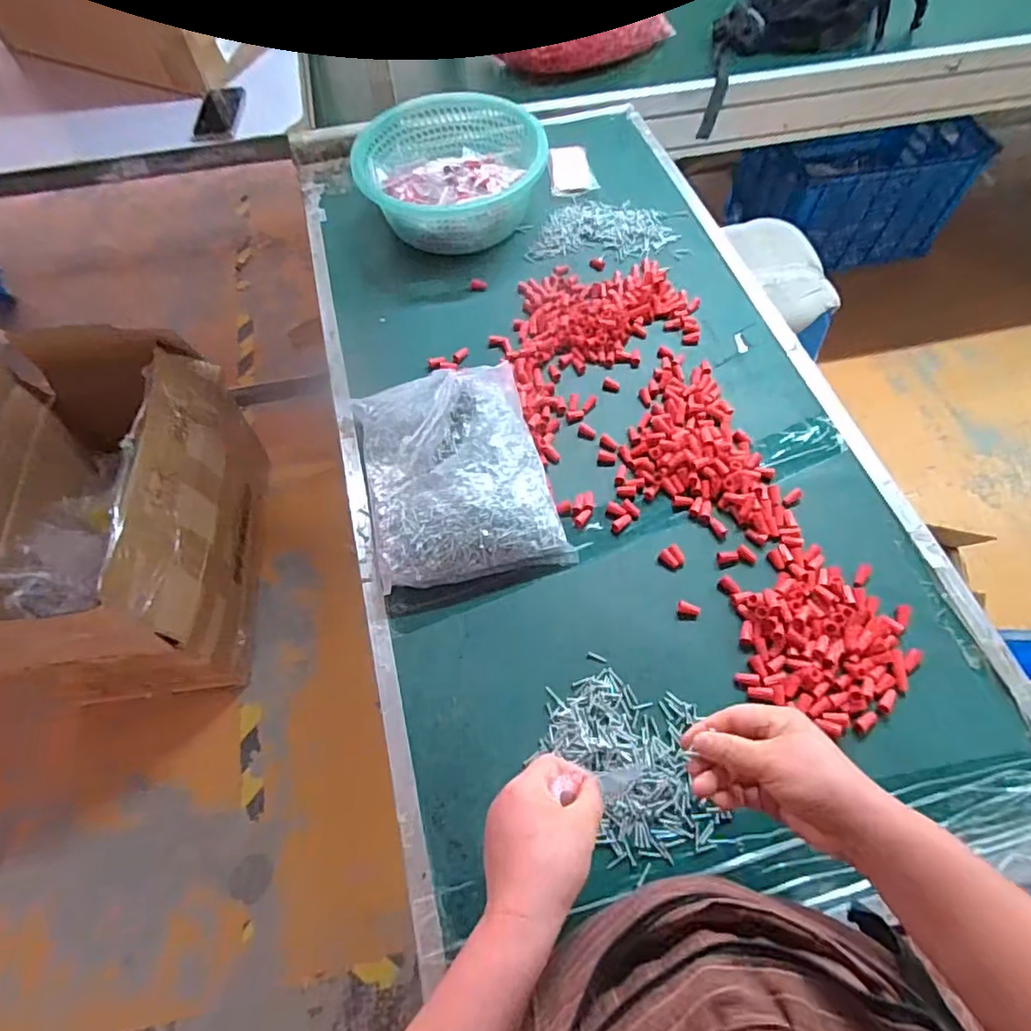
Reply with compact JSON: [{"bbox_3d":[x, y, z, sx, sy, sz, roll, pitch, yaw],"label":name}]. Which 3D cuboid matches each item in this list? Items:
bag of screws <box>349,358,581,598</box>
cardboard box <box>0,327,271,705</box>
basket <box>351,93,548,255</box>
[{"bbox_3d":[-0.070,-0.056,0.663,0.201,0.074,0.257,-13,62,-6],"label":"bag of screws"},{"bbox_3d":[-0.819,-0.017,1.247,0.439,0.437,0.703,-4,61,-1],"label":"cardboard box"},{"bbox_3d":[-0.086,-0.518,0.896,0.249,0.097,0.284,34,67,18],"label":"basket"}]

